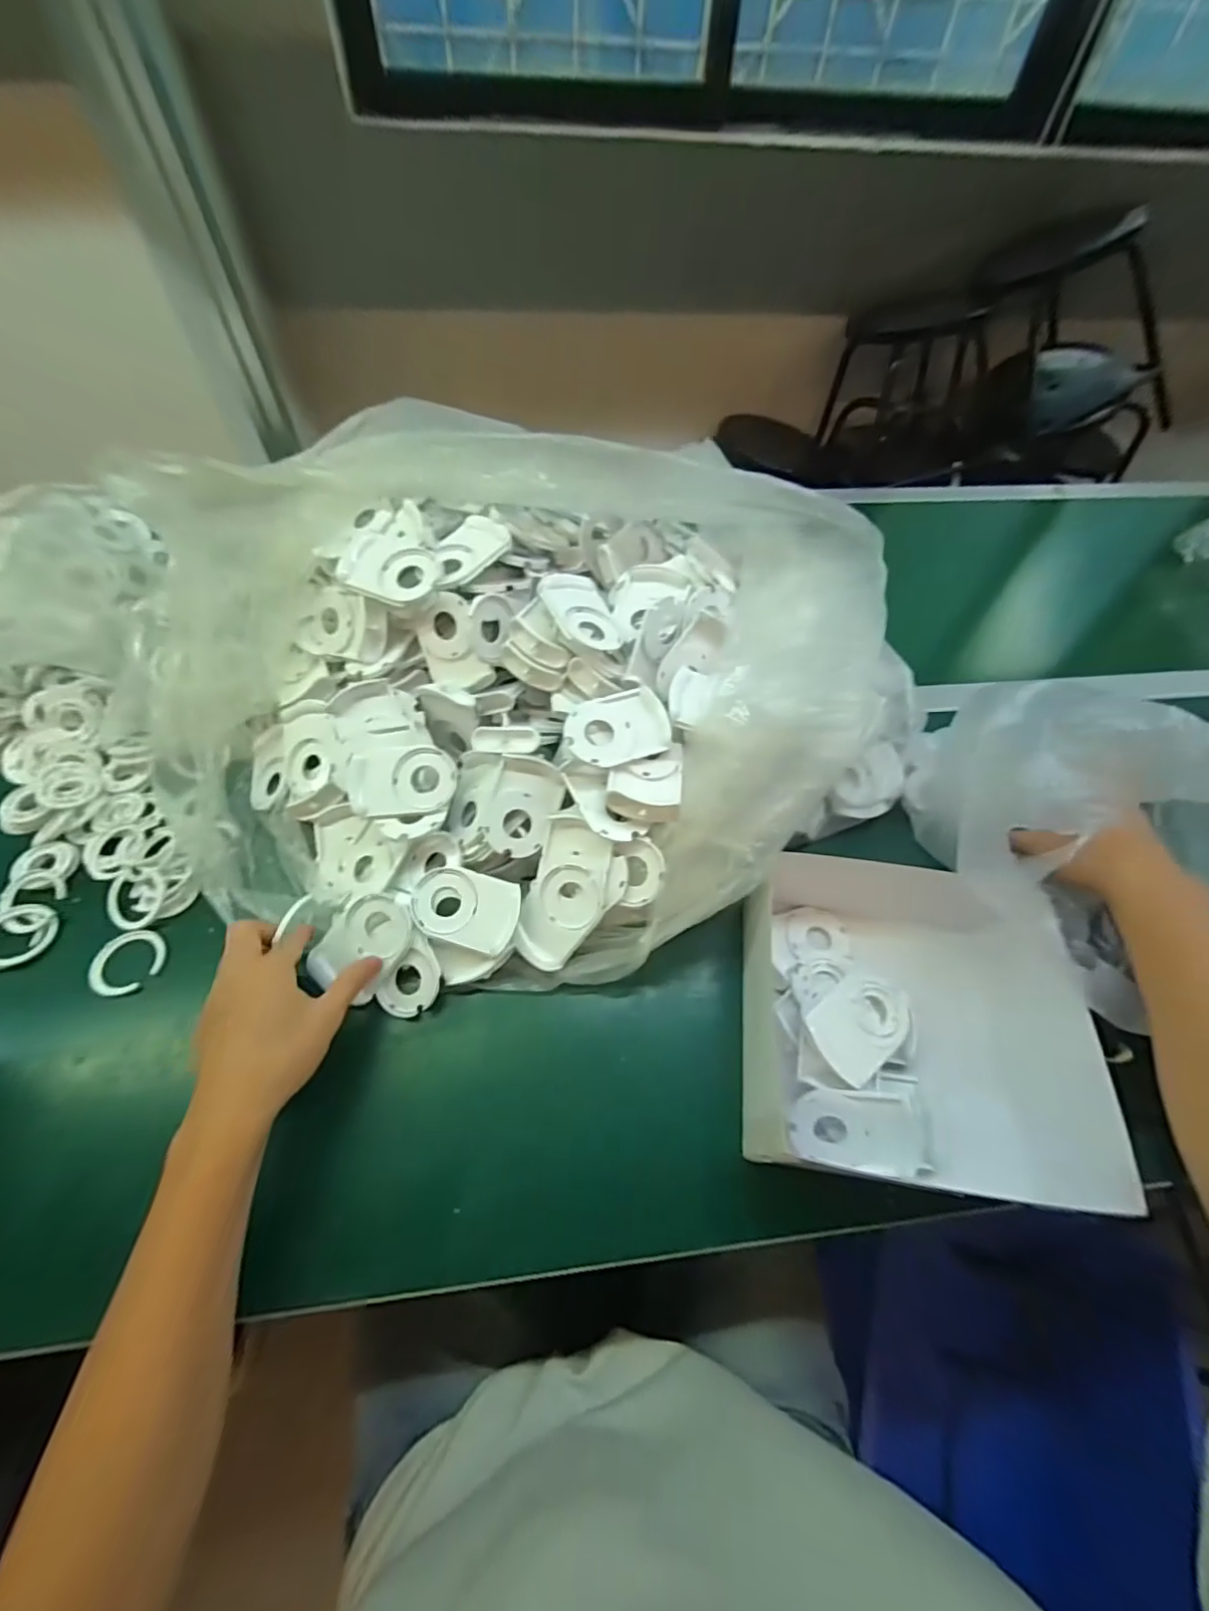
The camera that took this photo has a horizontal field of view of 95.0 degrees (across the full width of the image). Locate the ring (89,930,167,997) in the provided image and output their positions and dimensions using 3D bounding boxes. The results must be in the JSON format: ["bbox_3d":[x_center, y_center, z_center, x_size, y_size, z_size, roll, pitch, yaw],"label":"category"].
[{"bbox_3d":[-0.381,0.125,0.443,0.050,0.008,0.050,1,57,-2],"label":"ring"}]

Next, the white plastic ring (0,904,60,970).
[{"bbox_3d":[-0.480,0.107,0.449,0.049,0.013,0.059,26,60,14],"label":"white plastic ring"}]

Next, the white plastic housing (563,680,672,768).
[{"bbox_3d":[0.009,-0.061,0.431,0.079,0.015,0.060,-21,60,-15],"label":"white plastic housing"}]

